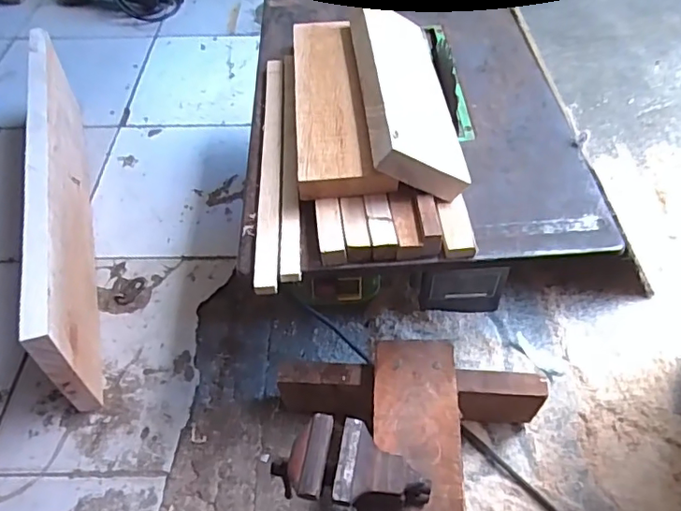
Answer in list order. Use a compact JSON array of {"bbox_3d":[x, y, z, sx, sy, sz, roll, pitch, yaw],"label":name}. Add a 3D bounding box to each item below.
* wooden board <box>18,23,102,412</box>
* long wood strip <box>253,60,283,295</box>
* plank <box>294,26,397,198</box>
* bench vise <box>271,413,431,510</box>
[{"bbox_3d":[-0.376,-0.085,0.736,0.028,0.160,0.579,-16,53,-10],"label":"wooden board"},{"bbox_3d":[-0.069,-0.096,0.540,0.019,0.010,0.315,-3,52,0],"label":"long wood strip"},{"bbox_3d":[-0.005,-0.162,0.550,0.079,0.021,0.261,-4,52,-1],"label":"plank"},{"bbox_3d":[0.012,0.176,0.437,0.113,0.078,0.059,4,52,5],"label":"bench vise"}]

